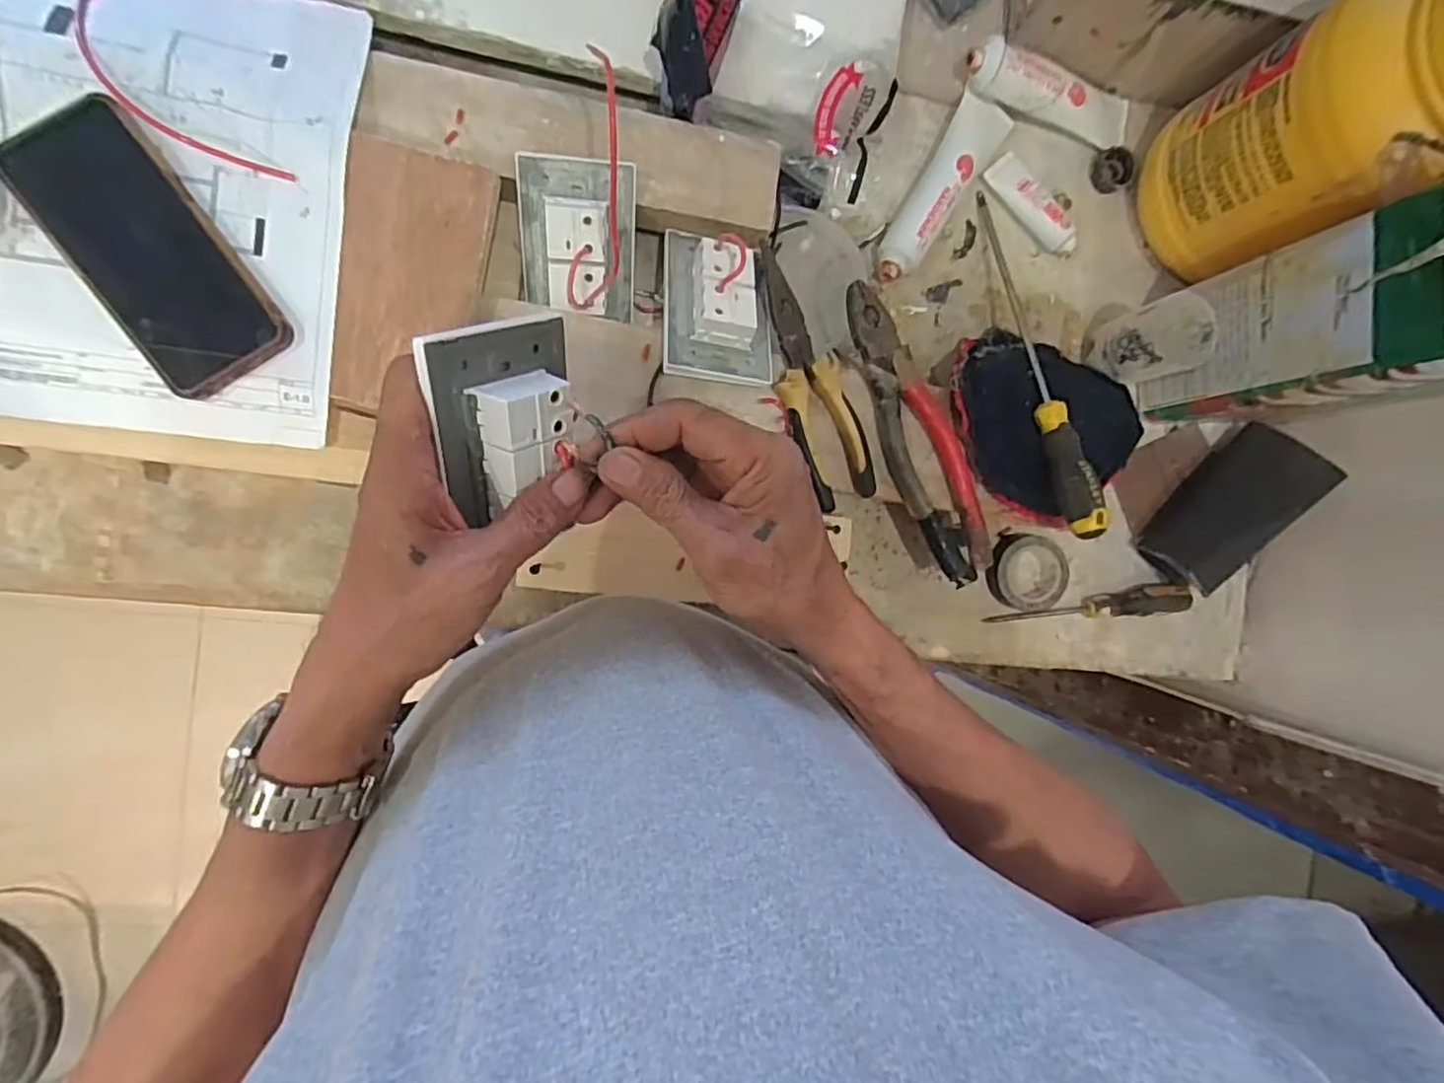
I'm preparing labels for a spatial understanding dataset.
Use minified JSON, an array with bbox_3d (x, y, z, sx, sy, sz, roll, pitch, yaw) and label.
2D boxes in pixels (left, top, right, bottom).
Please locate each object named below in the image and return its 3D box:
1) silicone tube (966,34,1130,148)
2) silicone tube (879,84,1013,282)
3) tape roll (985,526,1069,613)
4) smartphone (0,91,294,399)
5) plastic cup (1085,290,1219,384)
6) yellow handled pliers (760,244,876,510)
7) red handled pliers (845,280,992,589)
[{"bbox_3d":[0.272,-0.363,0.548,0.169,0.026,0.041,3,92,-24],"label":"silicone tube"},{"bbox_3d":[0.175,-0.286,0.542,0.045,0.035,0.171,34,87,-9],"label":"silicone tube"},{"bbox_3d":[0.258,0.025,0.567,0.065,0.025,0.065,0,92,-9],"label":"tape roll"},{"bbox_3d":[-0.336,-0.171,0.393,0.075,0.019,0.165,-34,97,-6],"label":"smartphone"},{"bbox_3d":[0.345,-0.161,0.549,0.063,0.085,0.059,0,92,-9],"label":"plastic cup"},{"bbox_3d":[0.063,-0.118,0.478,0.047,0.013,0.186,-20,95,-8],"label":"yellow handled pliers"},{"bbox_3d":[0.144,-0.078,0.499,0.050,0.015,0.230,-25,96,-8],"label":"red handled pliers"}]

